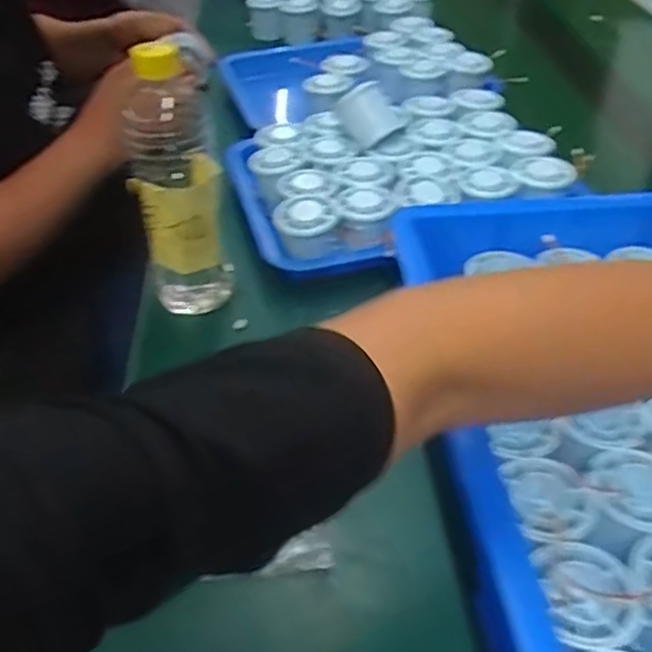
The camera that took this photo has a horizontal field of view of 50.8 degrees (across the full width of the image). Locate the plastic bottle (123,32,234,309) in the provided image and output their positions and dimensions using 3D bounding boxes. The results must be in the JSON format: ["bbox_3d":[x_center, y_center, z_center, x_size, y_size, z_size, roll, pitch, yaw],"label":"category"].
[{"bbox_3d":[-0.120,-0.115,0.563,0.063,0.209,0.071,-5,41,-5],"label":"plastic bottle"}]

